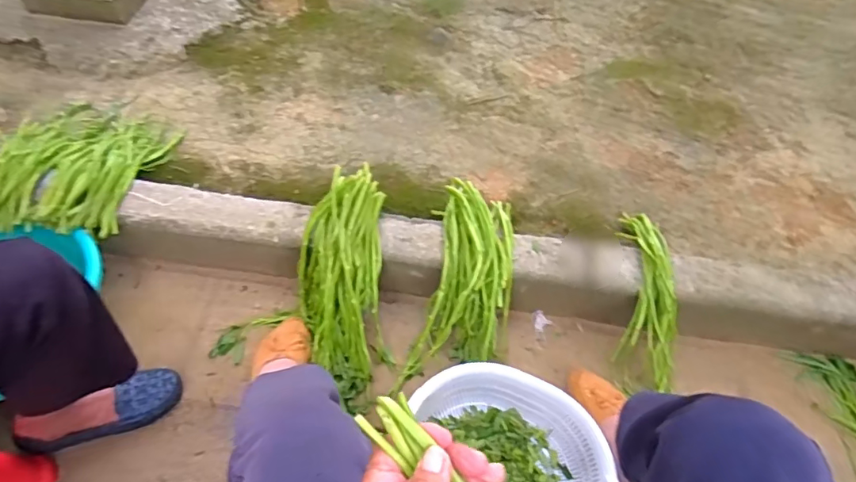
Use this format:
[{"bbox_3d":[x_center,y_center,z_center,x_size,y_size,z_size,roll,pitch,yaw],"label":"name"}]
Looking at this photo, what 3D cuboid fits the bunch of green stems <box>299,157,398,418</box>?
[{"bbox_3d":[-0.152,0.077,0.880,0.150,0.101,0.403,1,92,-5],"label":"bunch of green stems"}]

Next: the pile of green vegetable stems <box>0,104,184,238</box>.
[{"bbox_3d":[-0.669,-0.175,0.993,0.279,0.095,0.391,0,53,-5],"label":"pile of green vegetable stems"}]

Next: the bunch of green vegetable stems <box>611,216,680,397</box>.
[{"bbox_3d":[0.381,0.099,0.897,0.078,0.107,0.333,2,74,-4],"label":"bunch of green vegetable stems"}]

